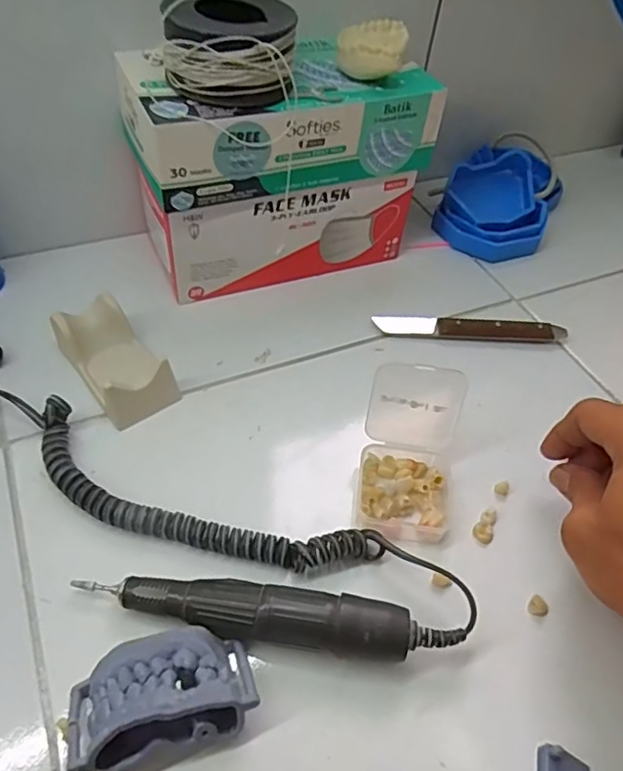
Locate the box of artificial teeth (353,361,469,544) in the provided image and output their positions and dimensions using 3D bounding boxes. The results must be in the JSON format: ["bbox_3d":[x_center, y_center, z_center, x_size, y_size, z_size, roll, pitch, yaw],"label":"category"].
[{"bbox_3d":[0.058,0.041,0.343,0.058,0.063,0.080,9,49,8],"label":"box of artificial teeth"}]

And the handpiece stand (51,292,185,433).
[{"bbox_3d":[-0.133,-0.018,0.392,0.049,0.033,0.085,-31,55,-25],"label":"handpiece stand"}]

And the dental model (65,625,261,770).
[{"bbox_3d":[-0.068,0.141,0.264,0.081,0.034,0.050,-15,50,-13],"label":"dental model"}]

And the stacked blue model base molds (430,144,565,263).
[{"bbox_3d":[0.179,-0.176,0.542,0.092,0.066,0.127,24,52,20],"label":"stacked blue model base molds"}]

